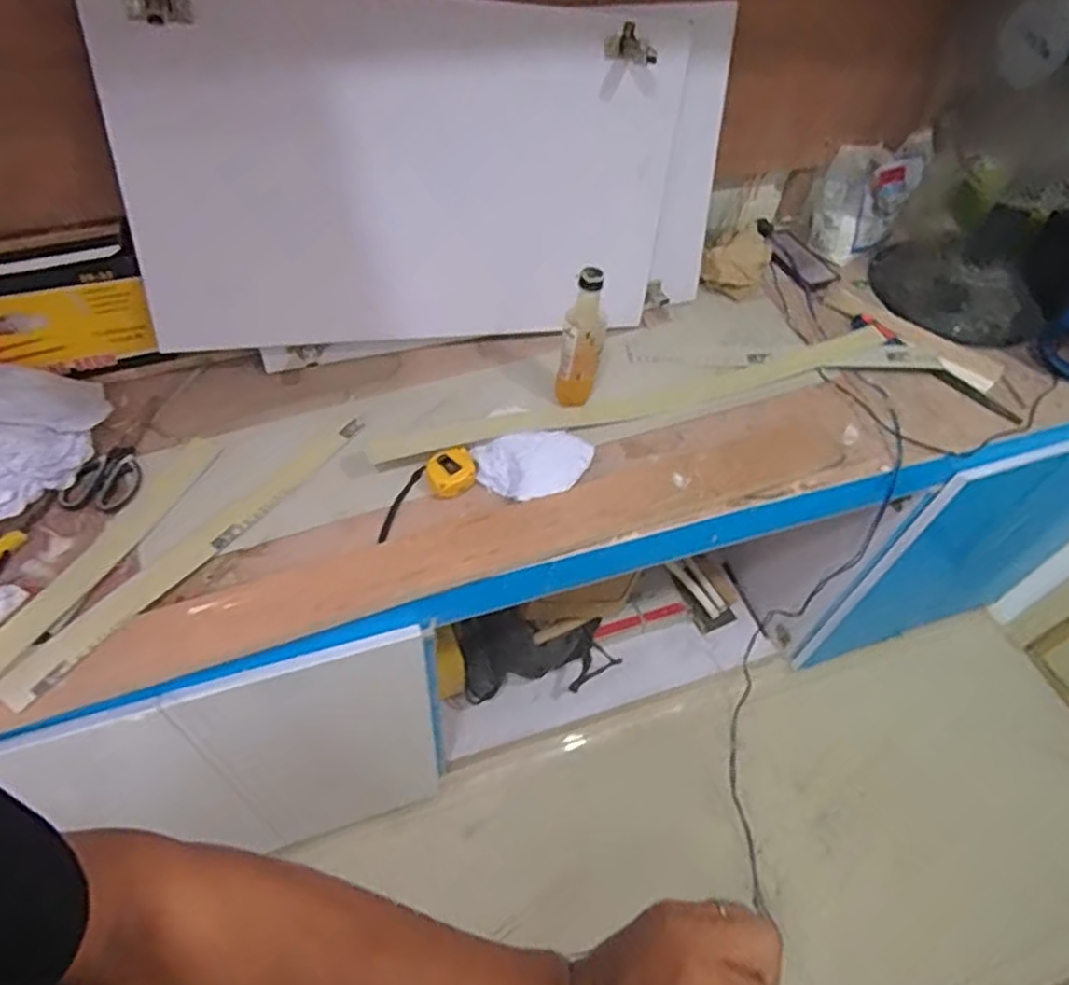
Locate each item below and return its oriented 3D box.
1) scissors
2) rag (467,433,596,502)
[{"bbox_3d":[-0.507,-0.077,0.932,0.072,0.016,0.260,15,53,6],"label":"scissors"},{"bbox_3d":[0.004,-0.036,0.932,0.151,0.033,0.094,-14,56,-16],"label":"rag"}]

